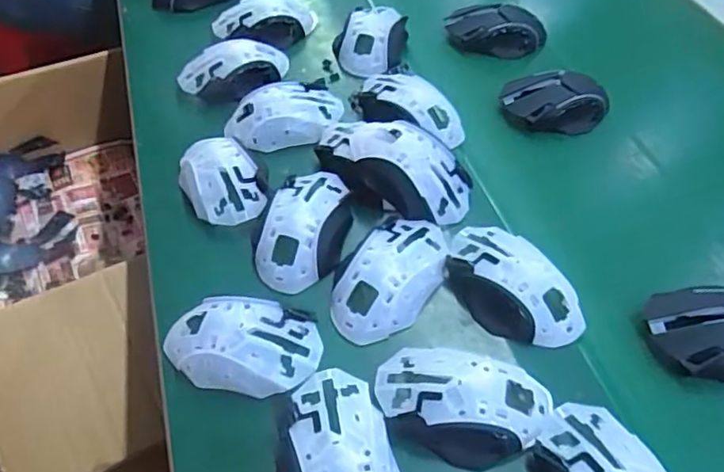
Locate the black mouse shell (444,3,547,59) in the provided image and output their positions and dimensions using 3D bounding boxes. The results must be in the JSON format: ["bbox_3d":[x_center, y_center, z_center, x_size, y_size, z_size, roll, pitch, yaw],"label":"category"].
[{"bbox_3d":[0.159,-0.240,0.665,0.117,0.046,0.048,6,52,2],"label":"black mouse shell"}]

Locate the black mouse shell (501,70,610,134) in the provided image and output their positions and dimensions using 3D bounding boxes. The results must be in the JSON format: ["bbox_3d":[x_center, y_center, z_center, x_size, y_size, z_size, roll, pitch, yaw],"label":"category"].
[{"bbox_3d":[0.201,-0.137,0.583,0.108,0.039,0.056,-6,53,-7],"label":"black mouse shell"}]

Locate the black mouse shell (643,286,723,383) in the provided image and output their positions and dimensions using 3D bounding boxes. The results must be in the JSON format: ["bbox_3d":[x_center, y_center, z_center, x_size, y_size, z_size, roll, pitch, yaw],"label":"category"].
[{"bbox_3d":[0.270,0.072,0.425,0.098,0.035,0.068,4,52,1],"label":"black mouse shell"}]

